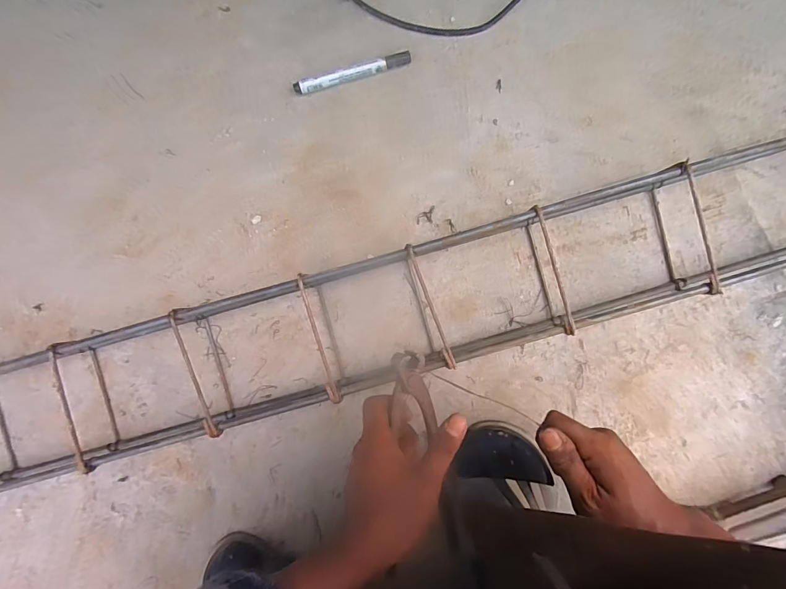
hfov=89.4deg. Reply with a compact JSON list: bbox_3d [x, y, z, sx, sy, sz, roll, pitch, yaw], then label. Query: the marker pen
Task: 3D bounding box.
[{"bbox_3d":[-0.048,-0.265,0.476,0.141,0.012,0.016,-16,92,1],"label":"marker pen"}]

